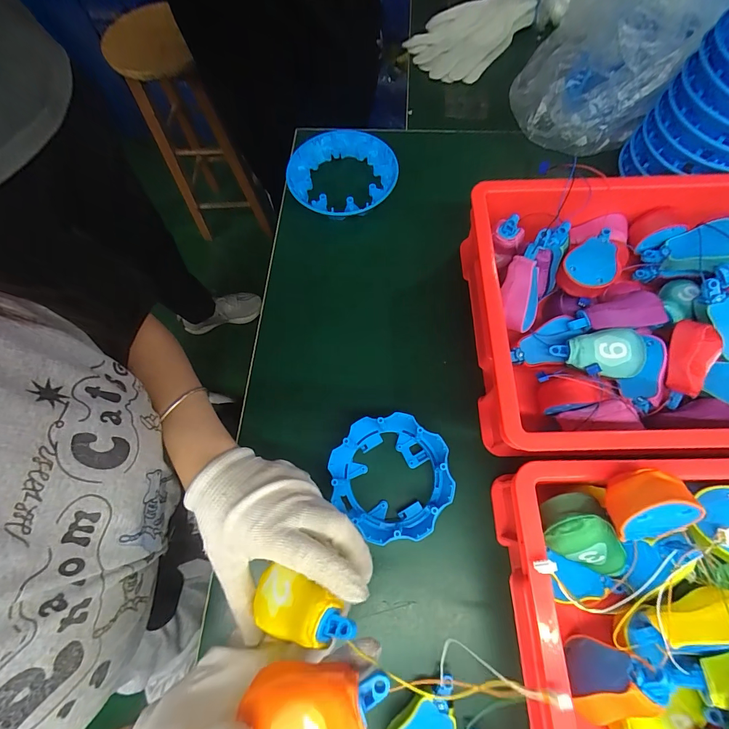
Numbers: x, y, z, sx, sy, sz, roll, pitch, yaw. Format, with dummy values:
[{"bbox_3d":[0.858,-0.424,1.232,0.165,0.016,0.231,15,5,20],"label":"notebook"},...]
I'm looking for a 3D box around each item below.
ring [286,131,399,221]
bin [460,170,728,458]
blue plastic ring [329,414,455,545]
[{"bbox_3d":[-0.027,-0.234,0.449,0.132,0.028,0.122,-1,69,2],"label":"ring"},{"bbox_3d":[0.283,-0.047,0.342,0.350,0.078,0.253,-1,69,1],"label":"bin"},{"bbox_3d":[0.022,0.101,0.327,0.102,0.037,0.102,-1,69,2],"label":"blue plastic ring"}]

